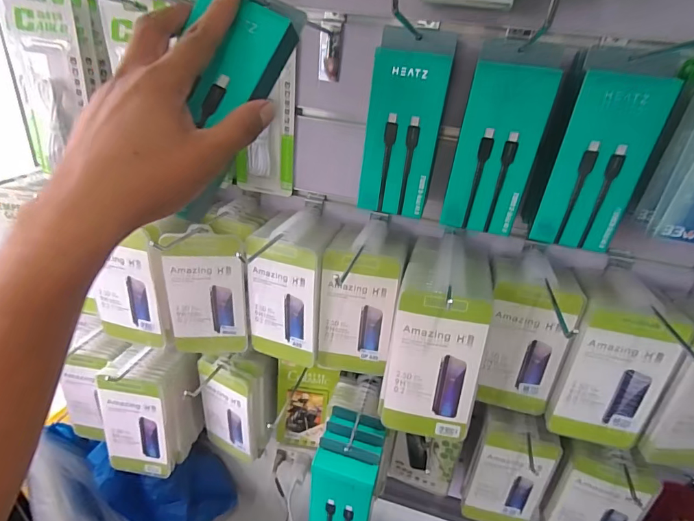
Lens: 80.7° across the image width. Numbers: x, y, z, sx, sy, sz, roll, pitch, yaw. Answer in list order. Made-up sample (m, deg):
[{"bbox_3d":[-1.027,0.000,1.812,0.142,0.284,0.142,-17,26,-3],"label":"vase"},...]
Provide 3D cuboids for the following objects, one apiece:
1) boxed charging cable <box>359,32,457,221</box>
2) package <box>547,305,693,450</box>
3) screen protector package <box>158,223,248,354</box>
[{"bbox_3d":[0.055,-0.129,0.404,0.071,0.168,0.025,10,28,8],"label":"boxed charging cable"},{"bbox_3d":[0.285,0.126,0.427,0.097,0.162,0.022,11,28,10],"label":"package"},{"bbox_3d":[-0.168,0.043,0.489,0.090,0.169,0.013,2,28,-7],"label":"screen protector package"}]

